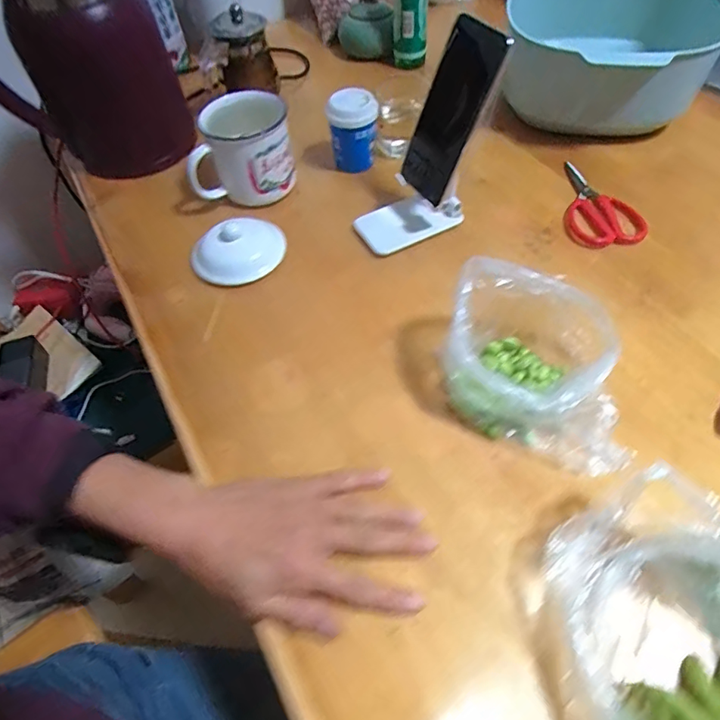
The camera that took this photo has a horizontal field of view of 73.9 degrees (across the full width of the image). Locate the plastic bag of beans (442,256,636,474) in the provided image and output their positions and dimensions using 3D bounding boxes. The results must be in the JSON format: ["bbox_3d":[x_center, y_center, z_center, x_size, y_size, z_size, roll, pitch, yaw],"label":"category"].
[{"bbox_3d":[0.139,0.002,0.371,0.148,0.087,0.121,13,57,12],"label":"plastic bag of beans"}]

